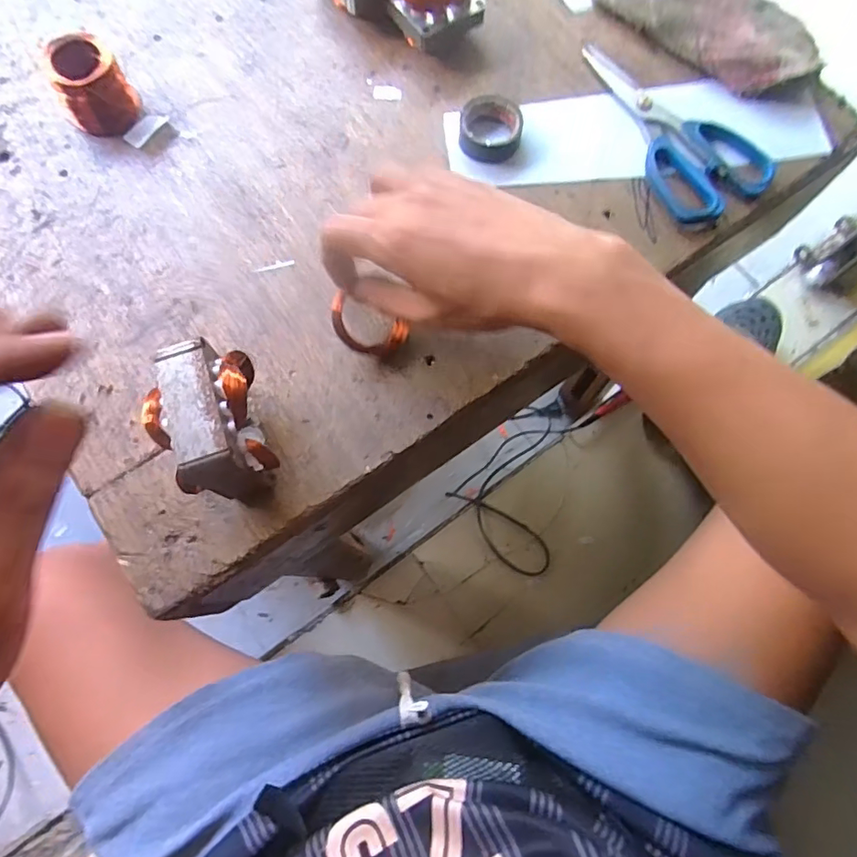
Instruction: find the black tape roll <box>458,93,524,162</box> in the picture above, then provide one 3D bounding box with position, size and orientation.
[{"bbox_3d":[0.047,-0.225,0.395,0.046,0.018,0.046,0,74,0],"label":"black tape roll"}]

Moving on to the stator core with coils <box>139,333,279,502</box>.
[{"bbox_3d":[-0.118,0.000,0.300,0.052,0.076,0.077,-23,75,-6],"label":"stator core with coils"}]

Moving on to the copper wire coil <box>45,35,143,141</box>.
[{"bbox_3d":[-0.247,-0.250,0.386,0.049,0.043,0.051,0,74,0],"label":"copper wire coil"}]

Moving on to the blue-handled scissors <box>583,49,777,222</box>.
[{"bbox_3d":[0.183,-0.234,0.398,0.084,0.011,0.173,-24,75,-7],"label":"blue-handled scissors"}]

